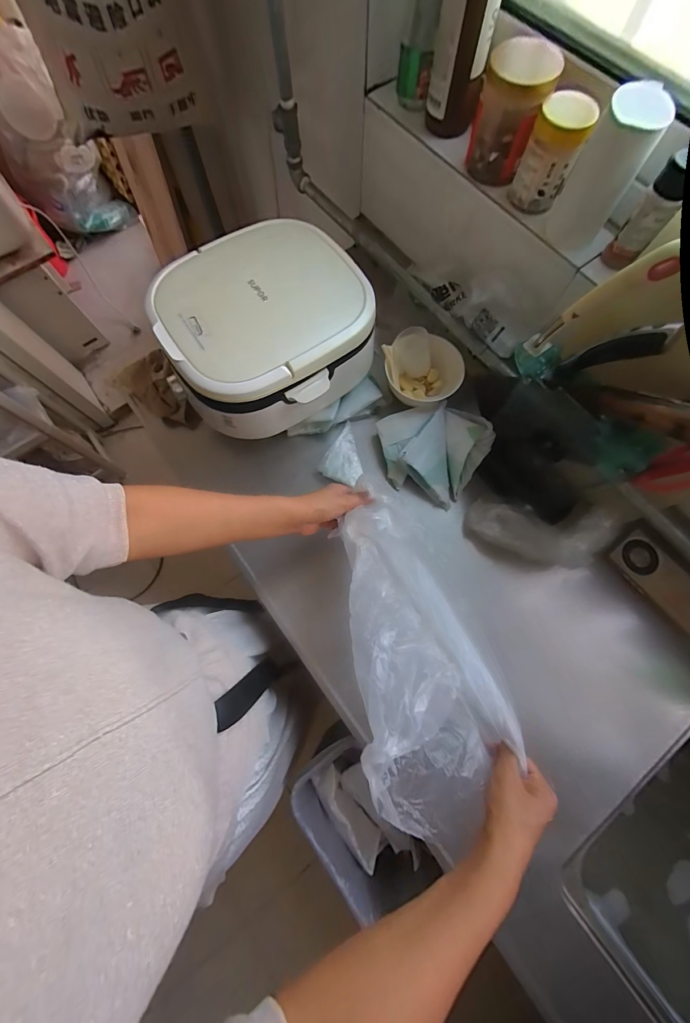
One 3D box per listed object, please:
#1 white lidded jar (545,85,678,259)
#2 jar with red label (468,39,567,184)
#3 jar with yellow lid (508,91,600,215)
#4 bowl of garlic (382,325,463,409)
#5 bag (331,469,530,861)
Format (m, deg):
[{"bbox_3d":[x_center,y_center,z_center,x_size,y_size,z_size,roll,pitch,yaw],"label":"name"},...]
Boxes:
[{"bbox_3d":[0.291,-0.379,0.403,0.064,0.128,0.060,0,75,1],"label":"white lidded jar"},{"bbox_3d":[0.206,-0.498,0.447,0.081,0.104,0.070,17,76,5],"label":"jar with red label"},{"bbox_3d":[0.256,-0.446,0.442,0.062,0.089,0.069,22,76,6],"label":"jar with yellow lid"},{"bbox_3d":[0.140,-0.247,0.625,0.138,0.066,0.135,0,75,1],"label":"bowl of garlic"},{"bbox_3d":[0.085,0.142,0.404,0.159,0.085,0.389,-12,68,-2],"label":"bag"}]

